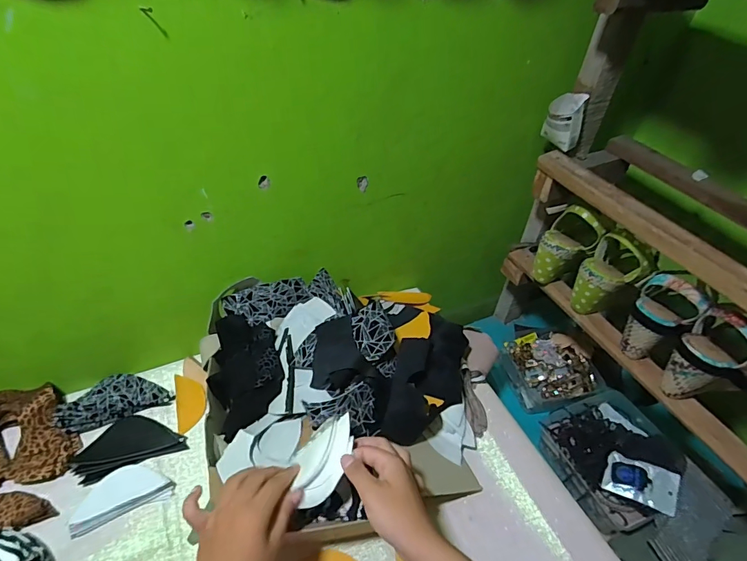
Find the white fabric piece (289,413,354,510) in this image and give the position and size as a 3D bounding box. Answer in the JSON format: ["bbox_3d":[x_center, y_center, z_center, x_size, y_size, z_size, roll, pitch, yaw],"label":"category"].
[{"bbox_3d":[-0.050,0.190,0.461,0.077,0.016,0.073,-37,38,3],"label":"white fabric piece"}]

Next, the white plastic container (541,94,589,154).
[{"bbox_3d":[0.303,-0.252,0.678,0.055,0.081,0.040,23,45,18],"label":"white plastic container"}]

